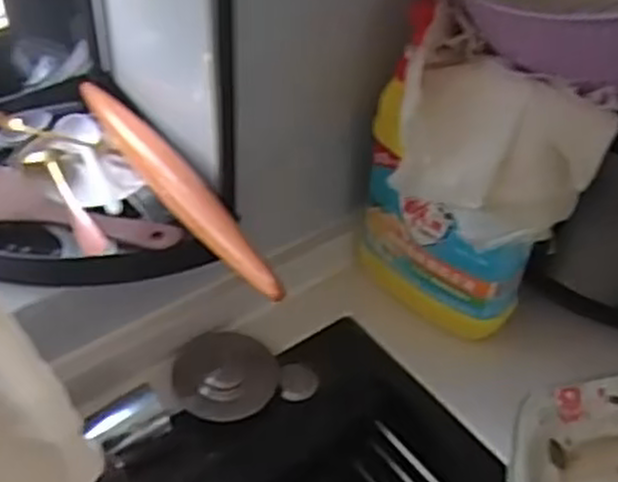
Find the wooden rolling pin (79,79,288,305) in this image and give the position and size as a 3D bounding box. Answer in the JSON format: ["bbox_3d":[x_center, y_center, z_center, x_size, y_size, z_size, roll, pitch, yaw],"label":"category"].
[{"bbox_3d":[-0.103,-0.047,0.567,0.028,0.022,0.290,-25,51,-27],"label":"wooden rolling pin"}]

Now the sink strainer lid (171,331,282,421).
[{"bbox_3d":[-0.066,0.107,0.616,0.081,0.016,0.075,2,44,-2],"label":"sink strainer lid"}]

